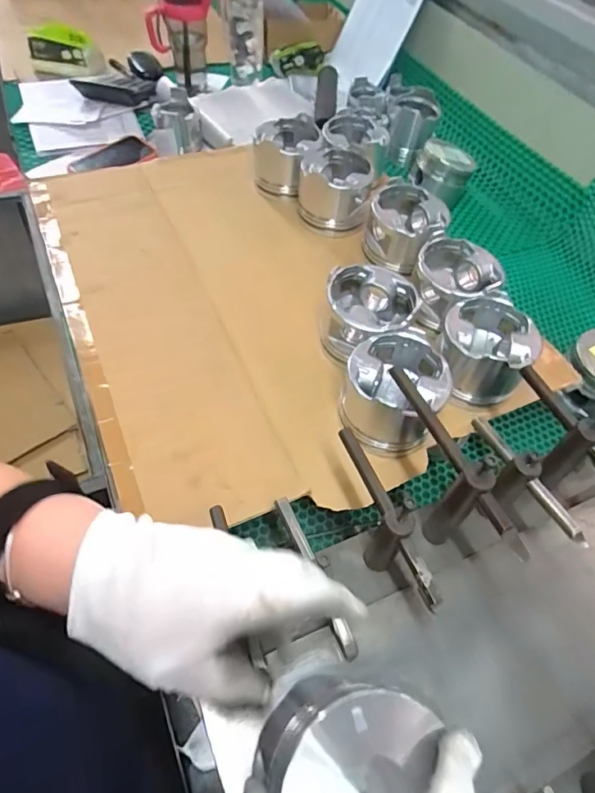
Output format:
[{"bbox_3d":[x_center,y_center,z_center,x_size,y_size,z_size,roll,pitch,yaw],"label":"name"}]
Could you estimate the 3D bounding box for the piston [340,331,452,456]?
[{"bbox_3d":[0.097,-0.004,0.502,0.100,0.075,0.105,14,55,5],"label":"piston"}]

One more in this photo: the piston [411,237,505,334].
[{"bbox_3d":[0.191,-0.138,0.601,0.098,0.069,0.102,30,57,16],"label":"piston"}]

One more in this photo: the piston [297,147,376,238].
[{"bbox_3d":[0.052,-0.296,0.704,0.100,0.075,0.100,5,54,-2],"label":"piston"}]

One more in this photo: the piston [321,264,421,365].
[{"bbox_3d":[0.080,-0.090,0.558,0.100,0.073,0.107,8,54,0],"label":"piston"}]

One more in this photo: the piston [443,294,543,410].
[{"bbox_3d":[0.204,-0.050,0.540,0.095,0.067,0.103,3,54,-4],"label":"piston"}]

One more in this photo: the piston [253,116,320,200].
[{"bbox_3d":[-0.018,-0.361,0.742,0.094,0.069,0.112,10,54,2],"label":"piston"}]

